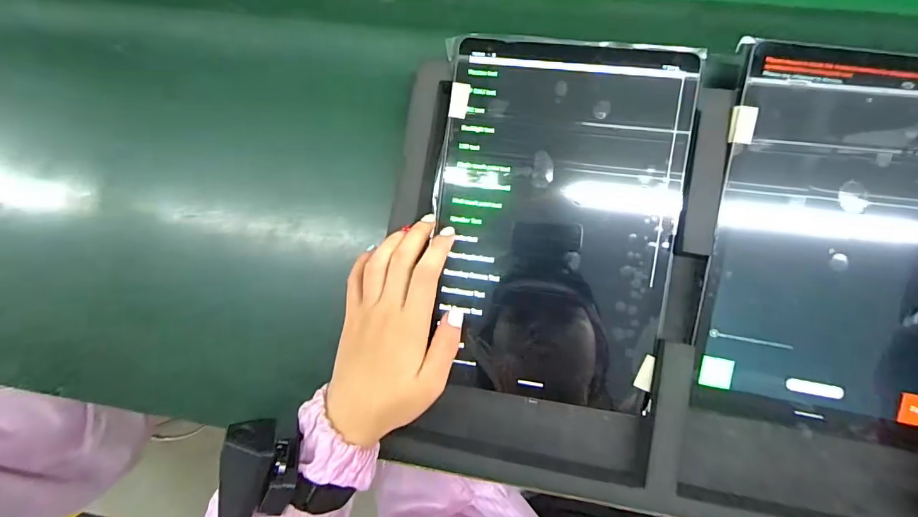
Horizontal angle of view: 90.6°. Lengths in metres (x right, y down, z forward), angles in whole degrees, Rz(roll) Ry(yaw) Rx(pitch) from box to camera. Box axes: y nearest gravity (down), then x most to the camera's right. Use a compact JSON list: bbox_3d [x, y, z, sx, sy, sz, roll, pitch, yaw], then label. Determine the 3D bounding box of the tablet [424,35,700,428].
[{"bbox_3d":[0.068,-0.025,0.329,0.167,0.010,0.251,8,93,7],"label":"tablet"}]

